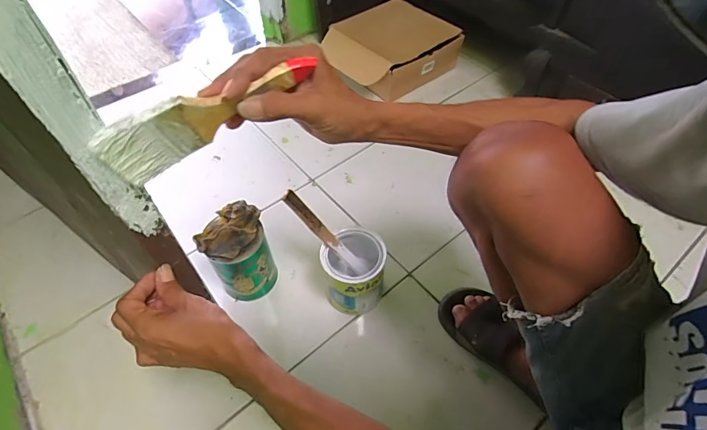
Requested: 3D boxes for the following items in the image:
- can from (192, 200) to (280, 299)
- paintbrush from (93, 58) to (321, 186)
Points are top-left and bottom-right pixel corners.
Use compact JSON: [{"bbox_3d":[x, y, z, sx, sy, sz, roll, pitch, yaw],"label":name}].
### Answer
[{"bbox_3d":[-0.193,0.068,0.692,0.107,0.166,0.103,0,52,0],"label":"can"},{"bbox_3d":[-0.113,-0.079,0.326,0.172,0.057,0.012,-29,56,-7],"label":"paintbrush"}]

